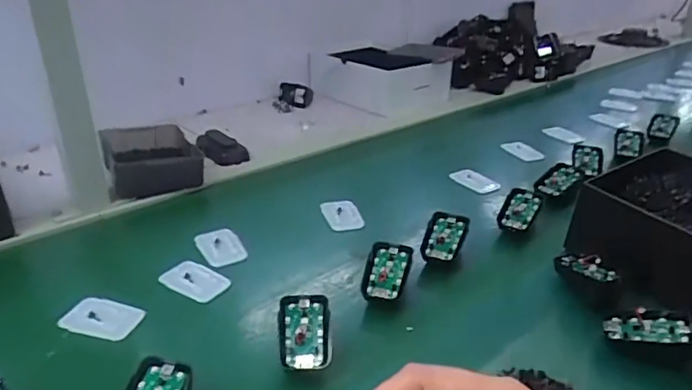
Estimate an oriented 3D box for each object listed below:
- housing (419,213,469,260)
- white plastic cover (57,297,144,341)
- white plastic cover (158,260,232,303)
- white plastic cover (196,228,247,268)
[{"bbox_3d":[0.109,0.048,0.604,0.044,0.012,0.074,14,48,24],"label":"housing"},{"bbox_3d":[-0.229,0.114,0.499,0.070,0.009,0.043,7,30,14],"label":"white plastic cover"},{"bbox_3d":[-0.155,0.087,0.551,0.064,0.004,0.045,19,34,31],"label":"white plastic cover"},{"bbox_3d":[-0.141,0.059,0.607,0.045,0.006,0.067,-15,32,-25],"label":"white plastic cover"}]

